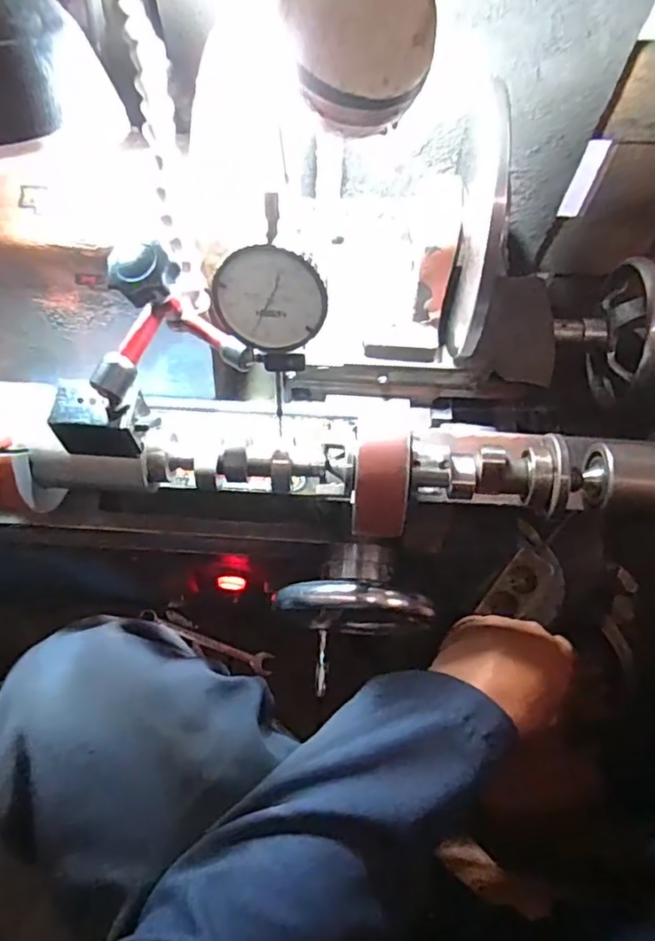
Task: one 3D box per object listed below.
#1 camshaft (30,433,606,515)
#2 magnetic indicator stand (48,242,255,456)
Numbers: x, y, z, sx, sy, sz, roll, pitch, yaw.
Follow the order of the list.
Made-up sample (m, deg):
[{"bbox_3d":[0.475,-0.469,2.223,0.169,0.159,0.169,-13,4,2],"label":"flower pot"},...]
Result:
[{"bbox_3d":[0.007,-0.003,0.376,0.319,0.050,0.040,3,69,1],"label":"camshaft"},{"bbox_3d":[-0.100,-0.056,0.340,0.072,0.057,0.120,38,109,13],"label":"magnetic indicator stand"}]

